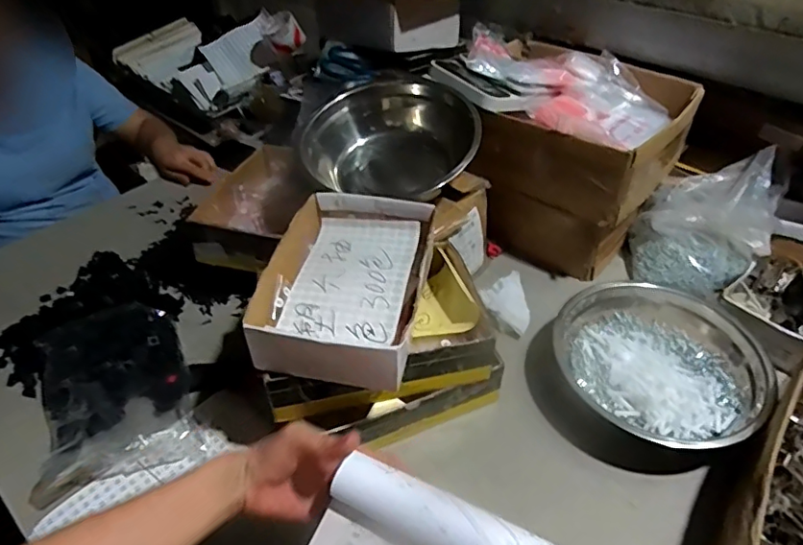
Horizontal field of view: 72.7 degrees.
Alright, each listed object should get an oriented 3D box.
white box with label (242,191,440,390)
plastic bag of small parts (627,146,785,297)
[{"bbox_3d":[-0.058,0.011,0.613,0.167,0.068,0.237,5,43,7],"label":"white box with label"},{"bbox_3d":[0.462,-0.079,0.835,0.181,0.155,0.212,26,49,27],"label":"plastic bag of small parts"}]

